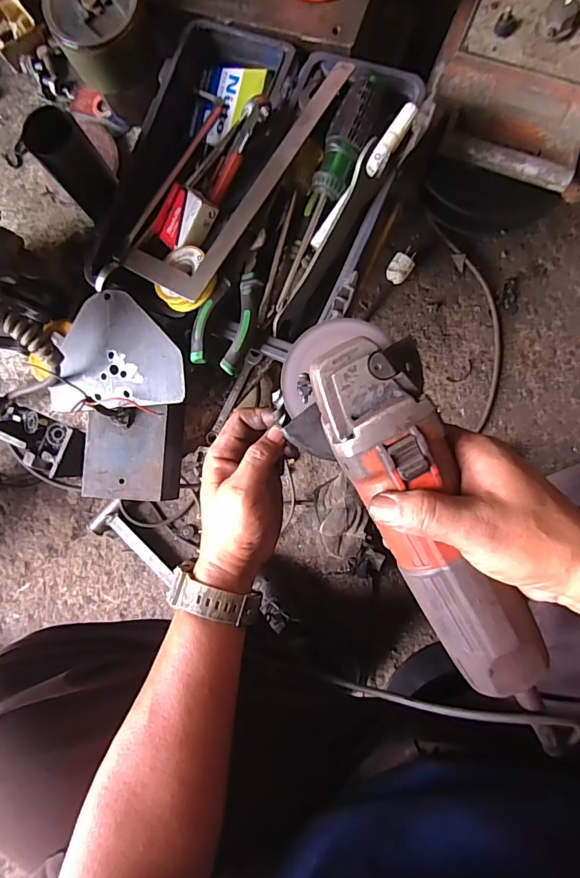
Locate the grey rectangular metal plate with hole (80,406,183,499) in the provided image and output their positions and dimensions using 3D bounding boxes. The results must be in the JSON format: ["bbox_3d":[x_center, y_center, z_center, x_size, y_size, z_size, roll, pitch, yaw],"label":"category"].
[{"bbox_3d":[-0.153,0.014,0.451,0.087,0.054,0.096,4,85,7],"label":"grey rectangular metal plate with hole"}]

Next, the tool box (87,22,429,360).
[{"bbox_3d":[-0.036,-0.228,0.410,0.250,0.069,0.270,23,87,8],"label":"tool box"}]

